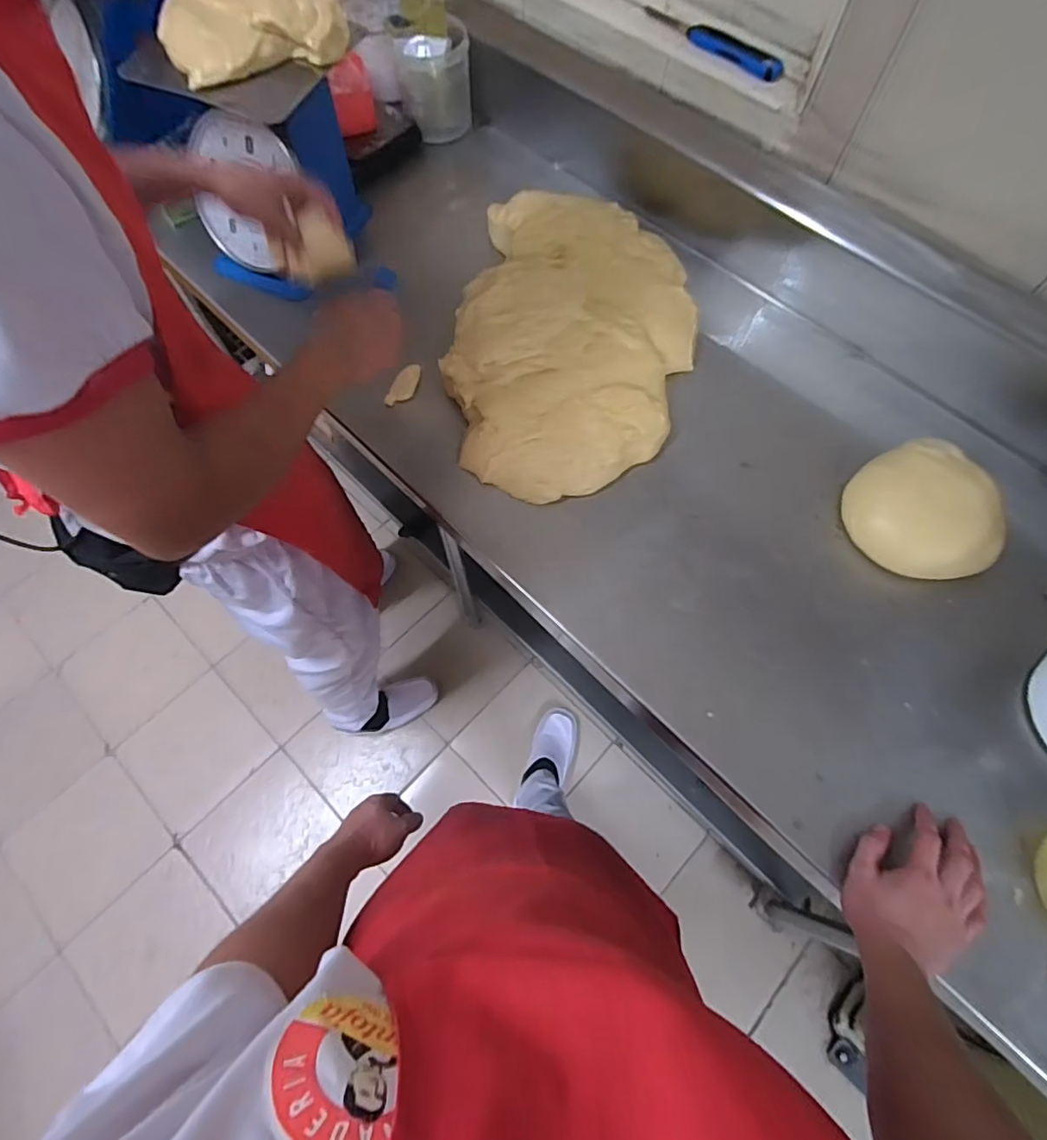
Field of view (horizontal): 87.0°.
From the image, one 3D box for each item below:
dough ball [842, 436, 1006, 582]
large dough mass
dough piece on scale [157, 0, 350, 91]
[{"bbox_3d":[0.506,-0.072,0.699,0.162,0.071,0.182,-35,71,-14],"label":"dough ball"},{"bbox_3d":[0.047,-0.361,0.811,0.409,0.087,0.563,10,67,4],"label":"large dough mass"},{"bbox_3d":[-0.348,-0.701,0.703,0.214,0.058,0.129,-24,69,-10],"label":"dough piece on scale"}]

